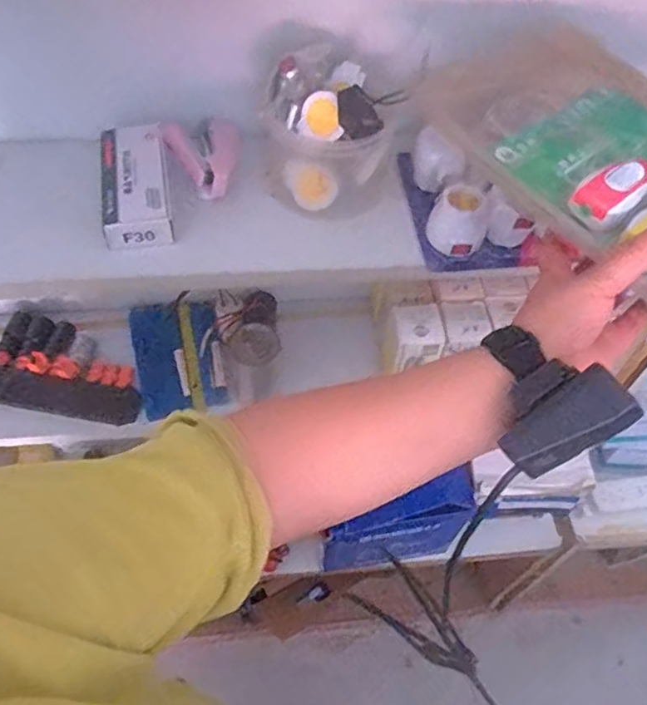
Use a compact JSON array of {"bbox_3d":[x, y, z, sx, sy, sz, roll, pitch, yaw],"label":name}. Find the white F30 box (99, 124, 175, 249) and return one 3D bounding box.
[{"bbox_3d":[-0.169,-0.151,0.556,0.059,0.033,0.121,-9,56,-9],"label":"white F30 box"}]

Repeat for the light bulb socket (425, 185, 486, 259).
[{"bbox_3d":[0.117,-0.114,0.540,0.051,0.045,0.042,12,55,6],"label":"light bulb socket"}]

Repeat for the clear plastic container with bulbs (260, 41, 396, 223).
[{"bbox_3d":[0.005,-0.195,0.552,0.119,0.117,0.110,8,55,3],"label":"clear plastic container with bulbs"}]

